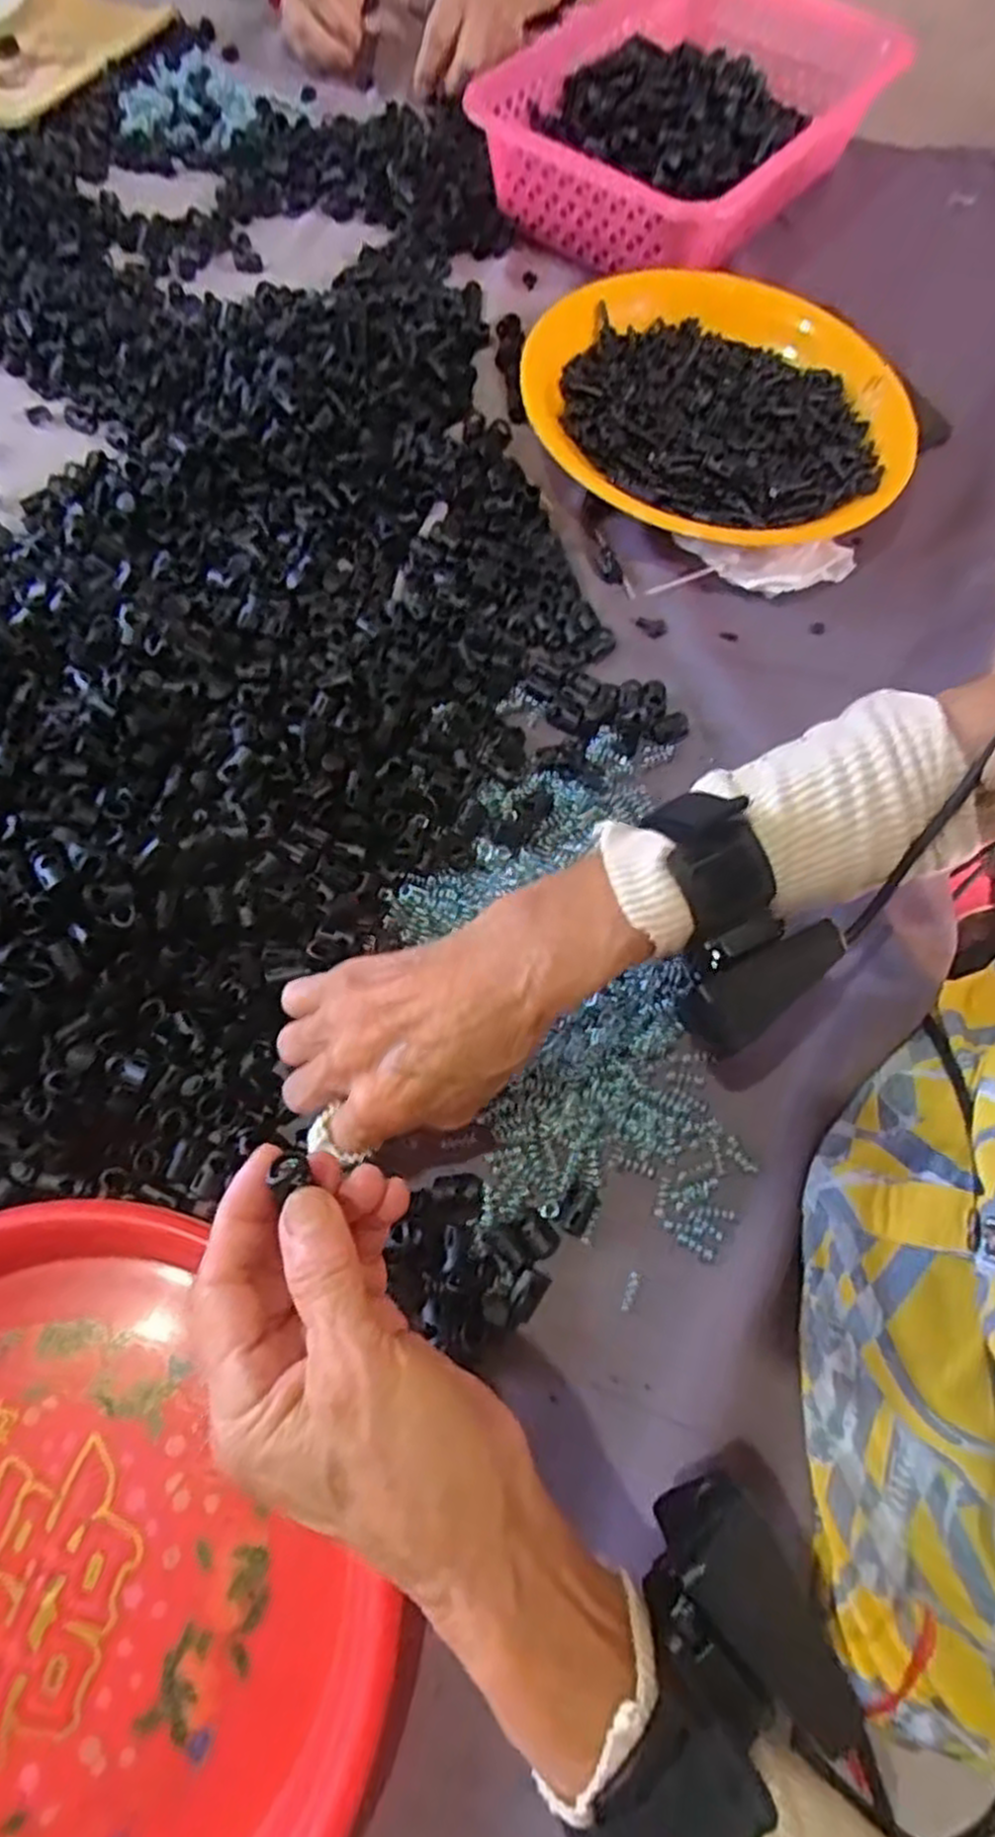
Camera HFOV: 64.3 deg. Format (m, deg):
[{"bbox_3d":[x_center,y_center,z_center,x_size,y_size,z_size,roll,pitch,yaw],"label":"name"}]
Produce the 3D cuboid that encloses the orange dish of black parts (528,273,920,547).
[{"bbox_3d":[0.139,-0.323,0.505,0.242,0.037,0.218,-3,69,-4],"label":"orange dish of black parts"}]

